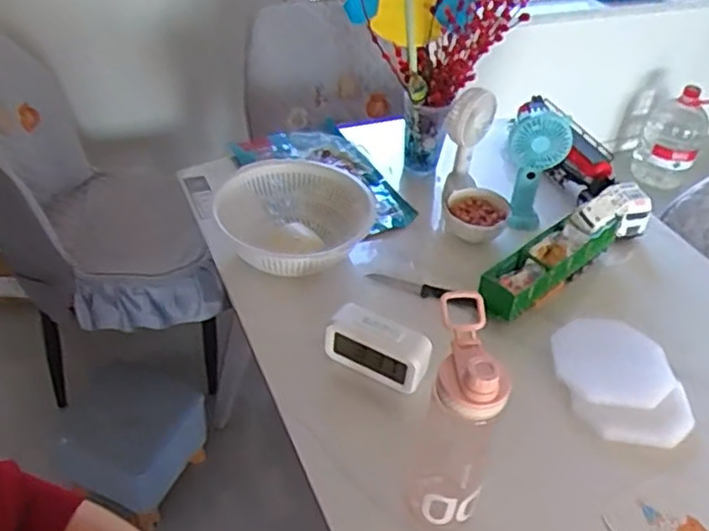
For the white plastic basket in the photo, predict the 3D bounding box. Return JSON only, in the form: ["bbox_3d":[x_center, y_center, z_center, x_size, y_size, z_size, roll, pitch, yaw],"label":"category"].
[{"bbox_3d":[-0.089,-0.057,1.088,0.249,0.111,0.254,3,41,-3],"label":"white plastic basket"}]

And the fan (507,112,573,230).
[{"bbox_3d":[0.301,-0.157,1.138,0.102,0.194,0.064,16,42,12],"label":"fan"}]

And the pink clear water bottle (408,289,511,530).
[{"bbox_3d":[0.104,0.168,0.689,0.061,0.240,0.098,3,41,-2],"label":"pink clear water bottle"}]

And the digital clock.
[{"bbox_3d":[0.032,0.112,0.888,0.140,0.079,0.056,23,44,19],"label":"digital clock"}]

